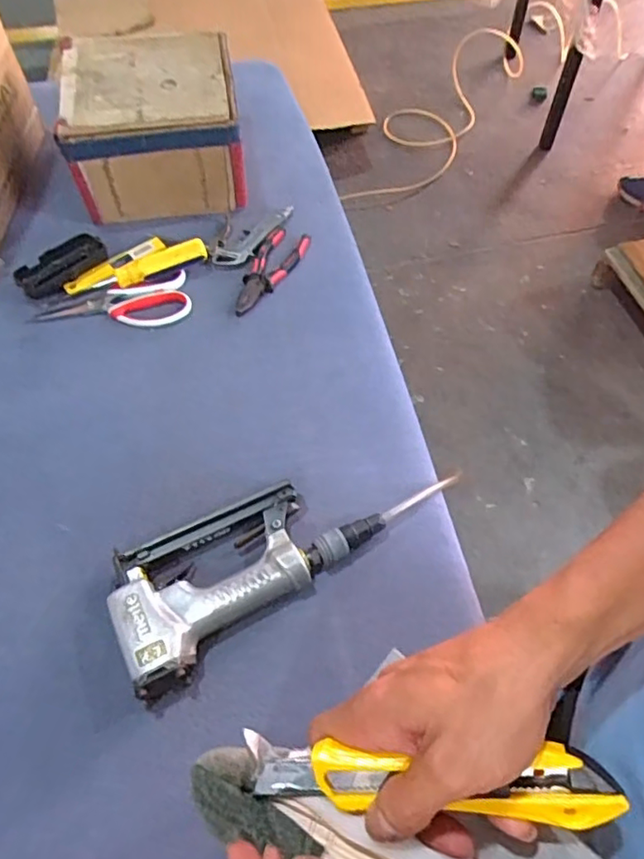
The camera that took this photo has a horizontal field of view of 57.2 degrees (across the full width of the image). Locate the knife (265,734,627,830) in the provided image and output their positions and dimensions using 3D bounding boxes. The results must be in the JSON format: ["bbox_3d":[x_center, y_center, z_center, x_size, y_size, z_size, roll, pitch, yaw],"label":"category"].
[{"bbox_3d":[0.050,0.163,0.278,0.164,0.020,0.032,-3,58,15],"label":"knife"}]

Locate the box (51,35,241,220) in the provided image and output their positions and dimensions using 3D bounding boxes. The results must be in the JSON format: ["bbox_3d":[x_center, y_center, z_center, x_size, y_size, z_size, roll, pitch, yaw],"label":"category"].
[{"bbox_3d":[-0.219,-0.403,0.789,0.206,0.130,0.203,-7,59,-5],"label":"box"}]

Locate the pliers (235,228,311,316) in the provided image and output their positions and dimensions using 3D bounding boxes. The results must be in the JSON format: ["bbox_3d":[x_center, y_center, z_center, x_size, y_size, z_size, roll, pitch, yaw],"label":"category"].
[{"bbox_3d":[-0.065,-0.200,0.739,0.055,0.011,0.150,20,61,11],"label":"pliers"}]

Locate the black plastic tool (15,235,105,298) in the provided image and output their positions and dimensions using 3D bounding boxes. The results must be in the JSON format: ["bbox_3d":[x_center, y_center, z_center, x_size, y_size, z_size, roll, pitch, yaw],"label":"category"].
[{"bbox_3d":[-0.319,-0.201,0.729,0.108,0.026,0.049,-36,66,-20],"label":"black plastic tool"}]

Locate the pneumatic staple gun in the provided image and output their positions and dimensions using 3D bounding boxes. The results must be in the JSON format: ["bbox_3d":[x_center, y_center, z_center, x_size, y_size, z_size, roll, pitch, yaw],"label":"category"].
[{"bbox_3d":[-0.091,0.132,0.526,0.185,0.037,0.125,-24,62,-15],"label":"pneumatic staple gun"}]

